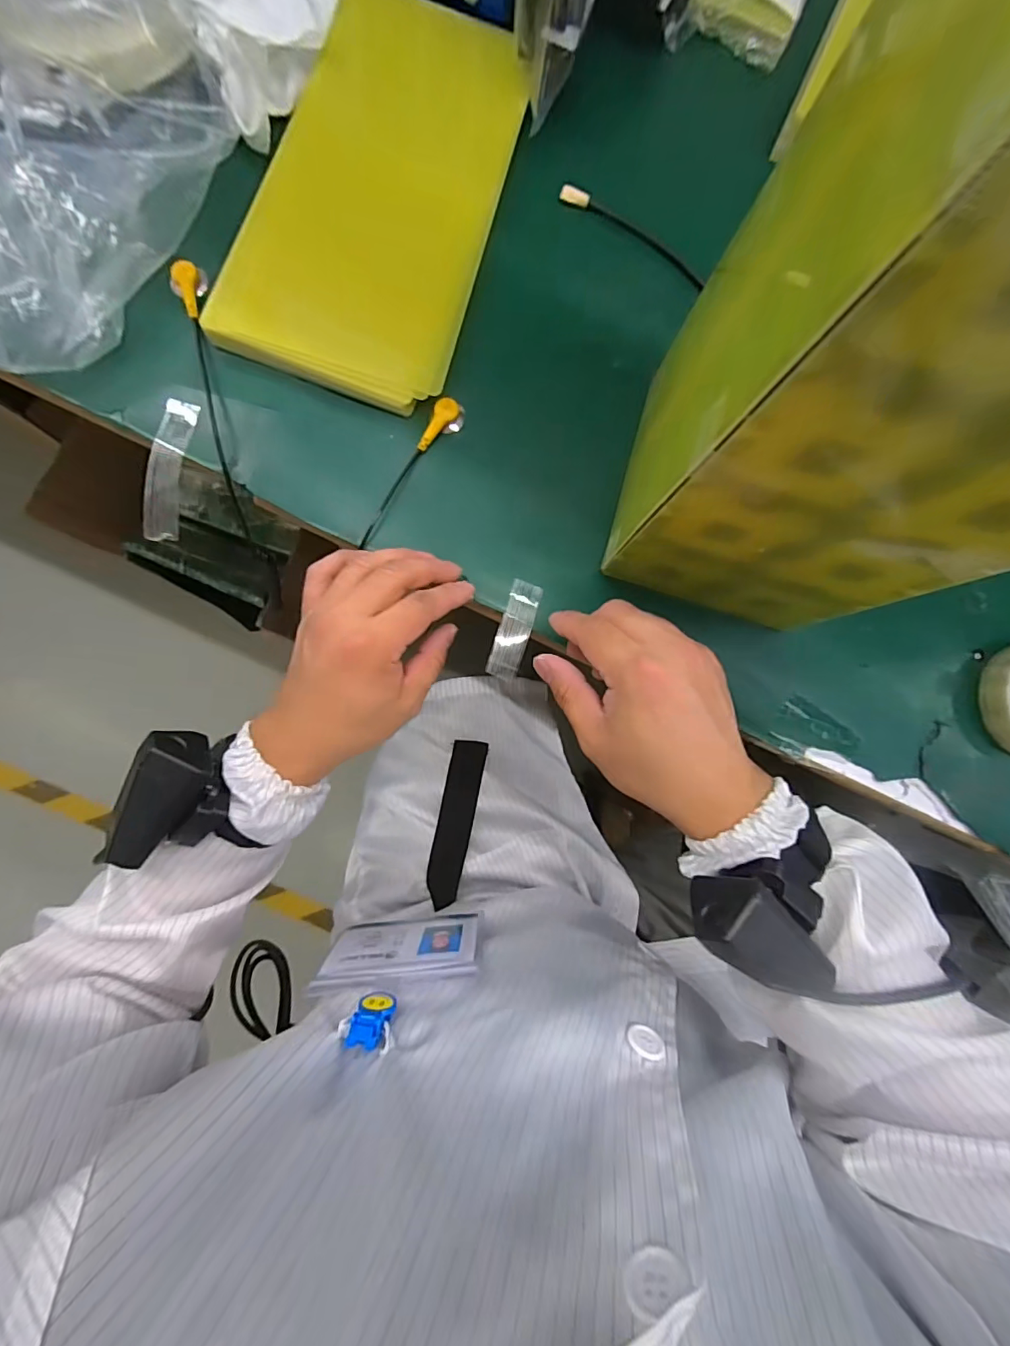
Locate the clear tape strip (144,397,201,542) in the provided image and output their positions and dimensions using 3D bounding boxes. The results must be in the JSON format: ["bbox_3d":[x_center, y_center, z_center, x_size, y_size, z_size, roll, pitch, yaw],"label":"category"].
[{"bbox_3d":[-0.225,-0.135,0.339,0.021,0.017,0.092,15,97,-3],"label":"clear tape strip"}]

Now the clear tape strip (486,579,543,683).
[{"bbox_3d":[0.007,-0.029,0.339,0.021,0.004,0.066,18,82,-6],"label":"clear tape strip"}]

